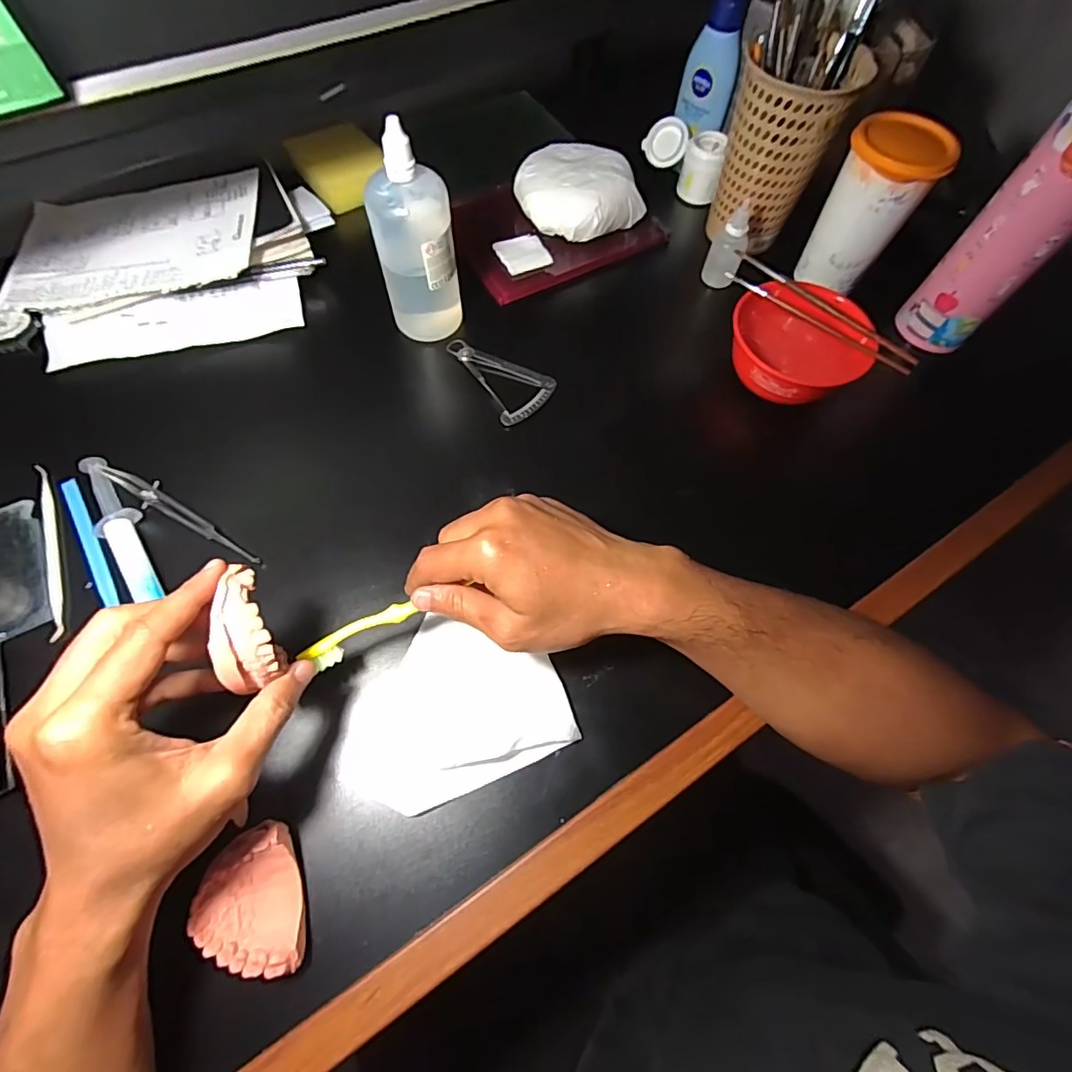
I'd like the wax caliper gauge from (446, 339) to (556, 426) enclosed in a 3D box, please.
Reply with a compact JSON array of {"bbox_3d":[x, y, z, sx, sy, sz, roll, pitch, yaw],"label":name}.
[{"bbox_3d":[-0.029,-0.141,0.447,0.058,0.006,0.100,-36,72,-17],"label":"wax caliper gauge"}]

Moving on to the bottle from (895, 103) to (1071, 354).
[{"bbox_3d":[0.370,-0.242,0.384,0.058,0.219,0.052,36,69,13],"label":"bottle"}]

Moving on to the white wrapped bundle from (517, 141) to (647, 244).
[{"bbox_3d":[0.040,-0.336,0.512,0.109,0.058,0.103,1,65,-2],"label":"white wrapped bundle"}]

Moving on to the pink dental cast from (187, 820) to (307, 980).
[{"bbox_3d":[-0.150,0.192,0.272,0.047,0.020,0.068,-13,67,-8],"label":"pink dental cast"}]

